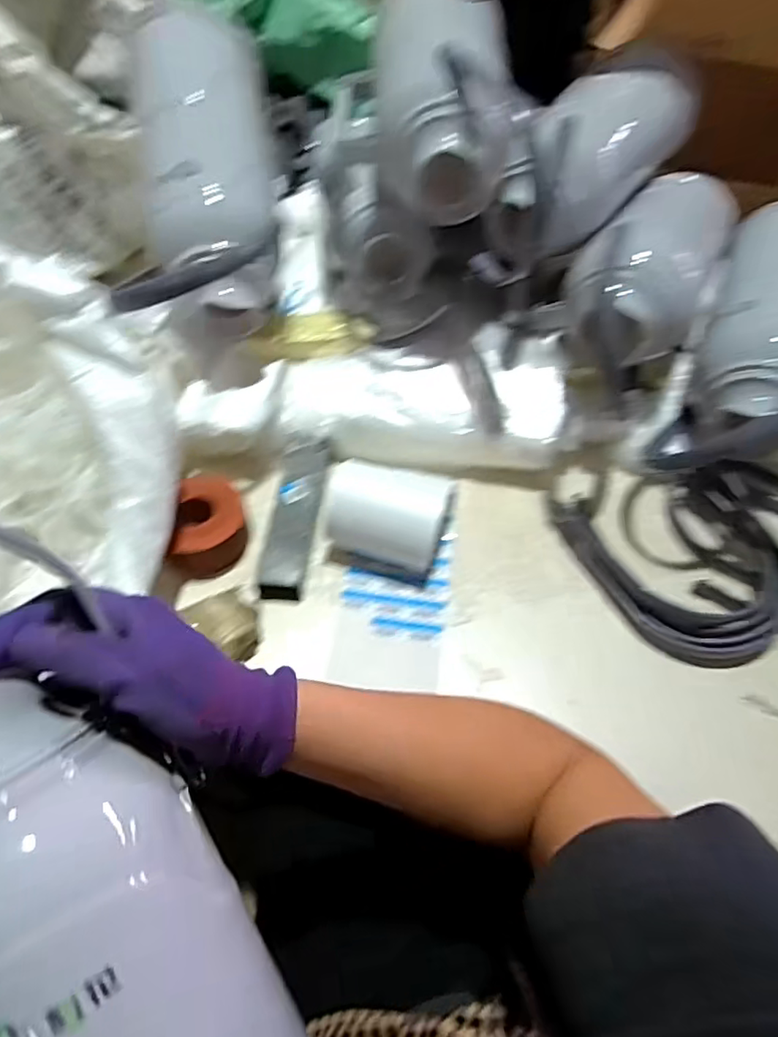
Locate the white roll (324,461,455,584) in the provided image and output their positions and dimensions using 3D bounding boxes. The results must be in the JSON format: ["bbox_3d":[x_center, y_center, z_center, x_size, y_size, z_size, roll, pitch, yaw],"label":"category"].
[{"bbox_3d":[-0.001,-0.006,0.615,0.120,0.075,0.093,17,55,10],"label":"white roll"}]

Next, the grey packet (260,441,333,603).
[{"bbox_3d":[-0.100,-0.005,0.638,0.048,0.035,0.191,4,54,1],"label":"grey packet"}]

